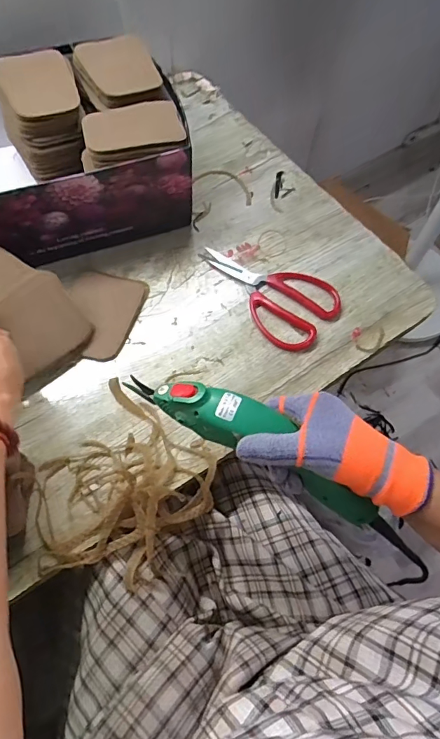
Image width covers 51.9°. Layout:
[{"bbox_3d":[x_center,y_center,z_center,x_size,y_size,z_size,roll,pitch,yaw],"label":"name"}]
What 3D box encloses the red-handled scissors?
[{"bbox_3d":[0.055,-0.105,0.576,0.188,0.008,0.107,37,68,16],"label":"red-handled scissors"}]

